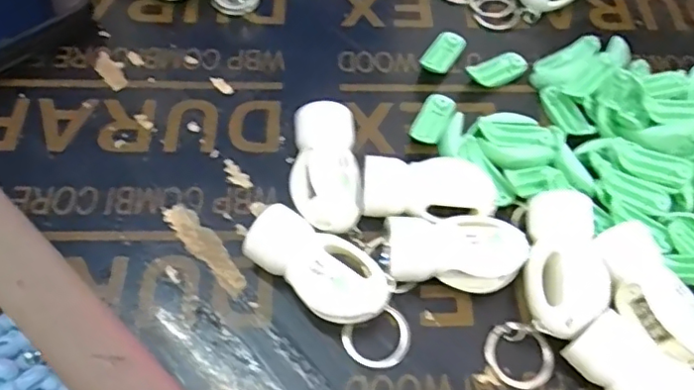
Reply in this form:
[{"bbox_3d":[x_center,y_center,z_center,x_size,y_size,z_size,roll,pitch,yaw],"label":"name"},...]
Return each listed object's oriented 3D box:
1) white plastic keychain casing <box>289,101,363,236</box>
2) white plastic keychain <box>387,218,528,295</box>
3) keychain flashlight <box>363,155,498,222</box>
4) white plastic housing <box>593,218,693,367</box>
[{"bbox_3d":[-0.011,-0.013,0.300,0.033,0.030,0.065,-3,59,-3],"label":"white plastic keychain casing"},{"bbox_3d":[0.053,0.028,0.279,0.067,0.028,0.034,-11,60,-7],"label":"white plastic keychain"},{"bbox_3d":[0.041,-0.002,0.296,0.065,0.020,0.028,-3,59,-2],"label":"keychain flashlight"},{"bbox_3d":[0.138,0.045,0.268,0.030,0.017,0.066,-22,62,-13],"label":"white plastic housing"}]

